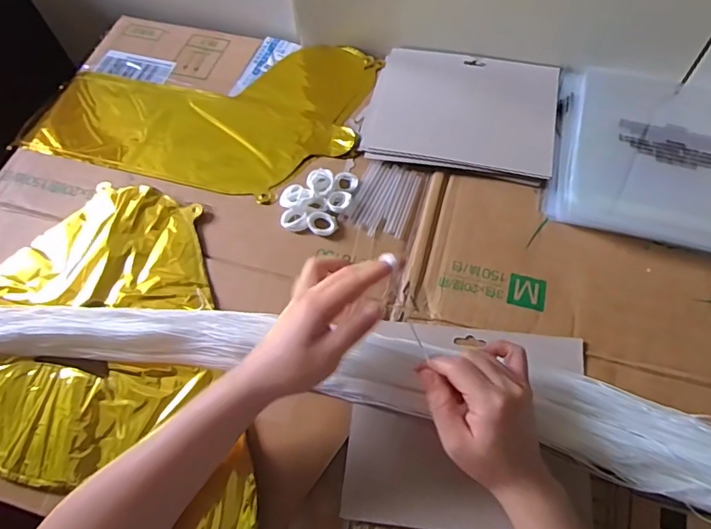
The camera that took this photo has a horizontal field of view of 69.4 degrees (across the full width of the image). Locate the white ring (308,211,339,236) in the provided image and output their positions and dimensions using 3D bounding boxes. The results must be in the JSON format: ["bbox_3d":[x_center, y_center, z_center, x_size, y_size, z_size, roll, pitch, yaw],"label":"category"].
[{"bbox_3d":[-0.033,-0.040,0.514,0.029,0.006,0.025,40,71,19],"label":"white ring"}]

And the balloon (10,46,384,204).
[{"bbox_3d":[-0.178,-0.188,0.604,0.371,0.025,0.227,10,64,7],"label":"balloon"}]

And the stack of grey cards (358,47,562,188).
[{"bbox_3d":[0.119,-0.175,0.574,0.202,0.010,0.164,12,64,8],"label":"stack of grey cards"}]

